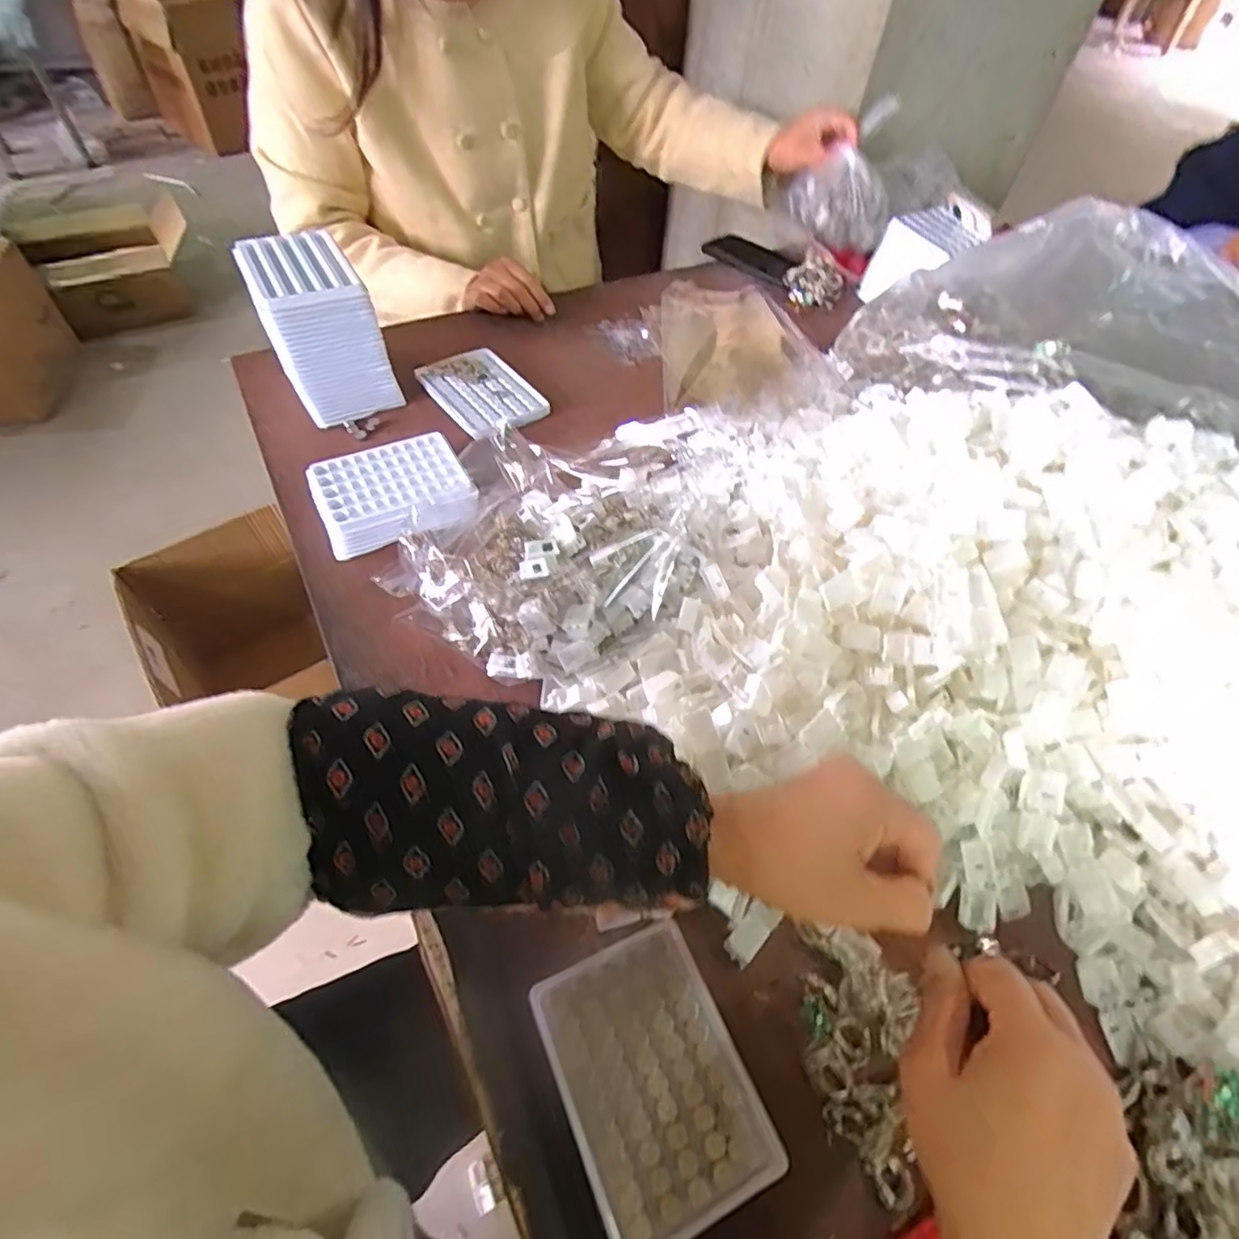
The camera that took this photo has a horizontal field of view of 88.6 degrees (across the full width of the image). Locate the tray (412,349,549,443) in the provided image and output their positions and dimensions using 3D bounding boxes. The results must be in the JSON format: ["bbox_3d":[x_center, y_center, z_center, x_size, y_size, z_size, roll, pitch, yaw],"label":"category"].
[{"bbox_3d":[-0.149,-0.250,0.694,0.101,0.014,0.122,-29,61,-23],"label":"tray"}]

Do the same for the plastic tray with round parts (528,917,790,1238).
[{"bbox_3d":[0.017,0.245,0.341,0.093,0.017,0.128,-19,57,-17],"label":"plastic tray with round parts"}]

